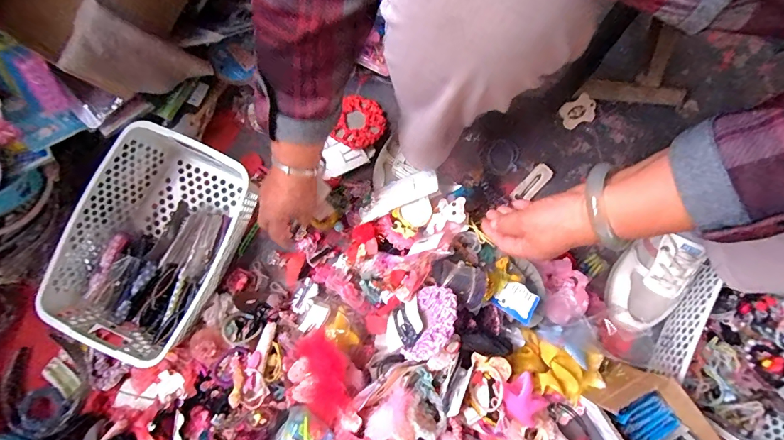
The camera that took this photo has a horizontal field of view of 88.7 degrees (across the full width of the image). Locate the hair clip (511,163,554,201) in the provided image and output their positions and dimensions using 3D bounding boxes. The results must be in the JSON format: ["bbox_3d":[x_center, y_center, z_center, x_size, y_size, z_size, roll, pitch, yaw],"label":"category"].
[{"bbox_3d":[0.220,-0.058,0.627,0.029,0.008,0.073,44,83,8],"label":"hair clip"}]

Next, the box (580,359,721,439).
[{"bbox_3d":[0.317,0.262,0.487,0.095,0.083,0.153,-32,80,-4],"label":"box"}]

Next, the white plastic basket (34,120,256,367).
[{"bbox_3d":[-0.335,0.040,0.575,0.196,0.101,0.309,24,81,6],"label":"white plastic basket"}]

